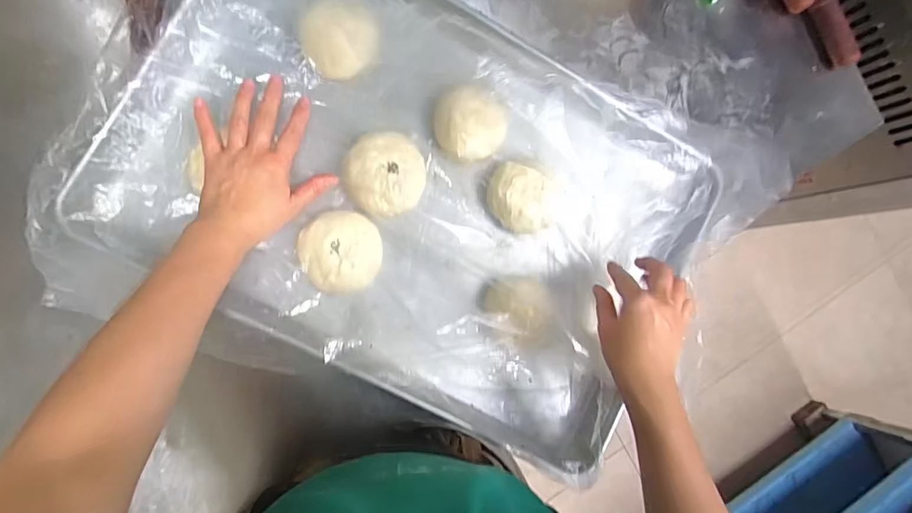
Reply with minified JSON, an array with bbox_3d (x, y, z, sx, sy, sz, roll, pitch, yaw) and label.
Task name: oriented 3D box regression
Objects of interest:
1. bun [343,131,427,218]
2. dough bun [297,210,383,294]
[{"bbox_3d":[-0.076,-0.090,0.506,0.083,0.031,0.084,1,87,-11],"label":"bun"},{"bbox_3d":[-0.123,-0.005,0.496,0.087,0.041,0.084,1,87,-11],"label":"dough bun"}]

